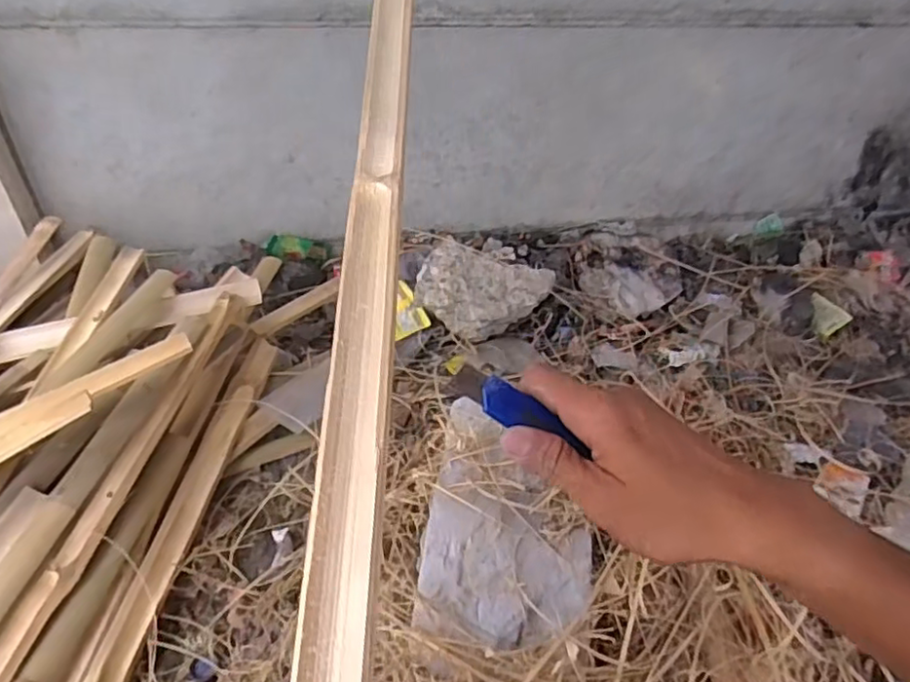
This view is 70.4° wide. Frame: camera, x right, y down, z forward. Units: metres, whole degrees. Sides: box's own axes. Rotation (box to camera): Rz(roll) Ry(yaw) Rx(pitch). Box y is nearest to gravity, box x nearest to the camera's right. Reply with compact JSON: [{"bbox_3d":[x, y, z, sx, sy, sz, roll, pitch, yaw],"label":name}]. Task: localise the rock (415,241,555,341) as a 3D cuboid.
[{"bbox_3d":[0.050,-0.080,1.138,0.222,0.103,0.146,13,43,9],"label":"rock"}]

